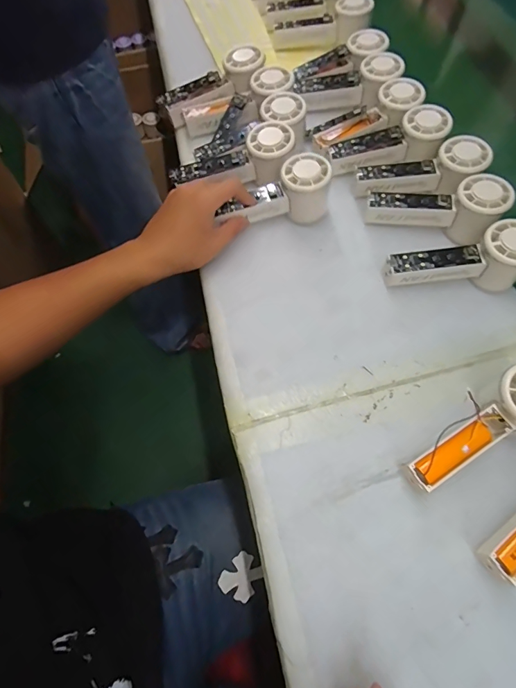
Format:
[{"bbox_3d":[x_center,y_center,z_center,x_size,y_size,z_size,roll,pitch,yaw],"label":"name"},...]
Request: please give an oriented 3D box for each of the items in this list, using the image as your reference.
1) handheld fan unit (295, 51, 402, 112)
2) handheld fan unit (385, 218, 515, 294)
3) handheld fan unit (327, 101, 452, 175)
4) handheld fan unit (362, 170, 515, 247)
[{"bbox_3d":[0.127,-0.362,0.539,0.143,0.043,0.059,-9,64,15],"label":"handheld fan unit"},{"bbox_3d":[0.217,-0.097,0.422,0.150,0.060,0.063,2,65,2],"label":"handheld fan unit"},{"bbox_3d":[0.164,-0.249,0.487,0.145,0.035,0.063,-15,65,10],"label":"handheld fan unit"},{"bbox_3d":[0.205,-0.164,0.453,0.149,0.057,0.056,13,66,7],"label":"handheld fan unit"}]

